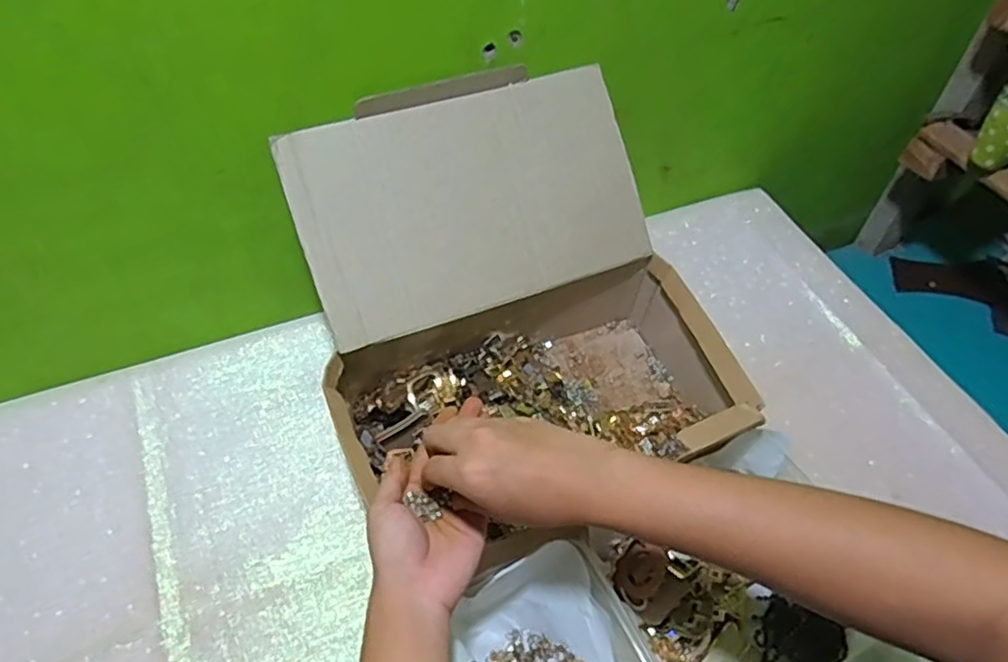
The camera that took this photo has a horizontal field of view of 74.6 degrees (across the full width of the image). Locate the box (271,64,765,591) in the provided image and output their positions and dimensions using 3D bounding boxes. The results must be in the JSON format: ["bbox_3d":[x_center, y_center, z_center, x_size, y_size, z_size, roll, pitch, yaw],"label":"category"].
[{"bbox_3d":[0.006,-0.017,0.583,0.330,0.223,0.329,-16,54,-14],"label":"box"}]

